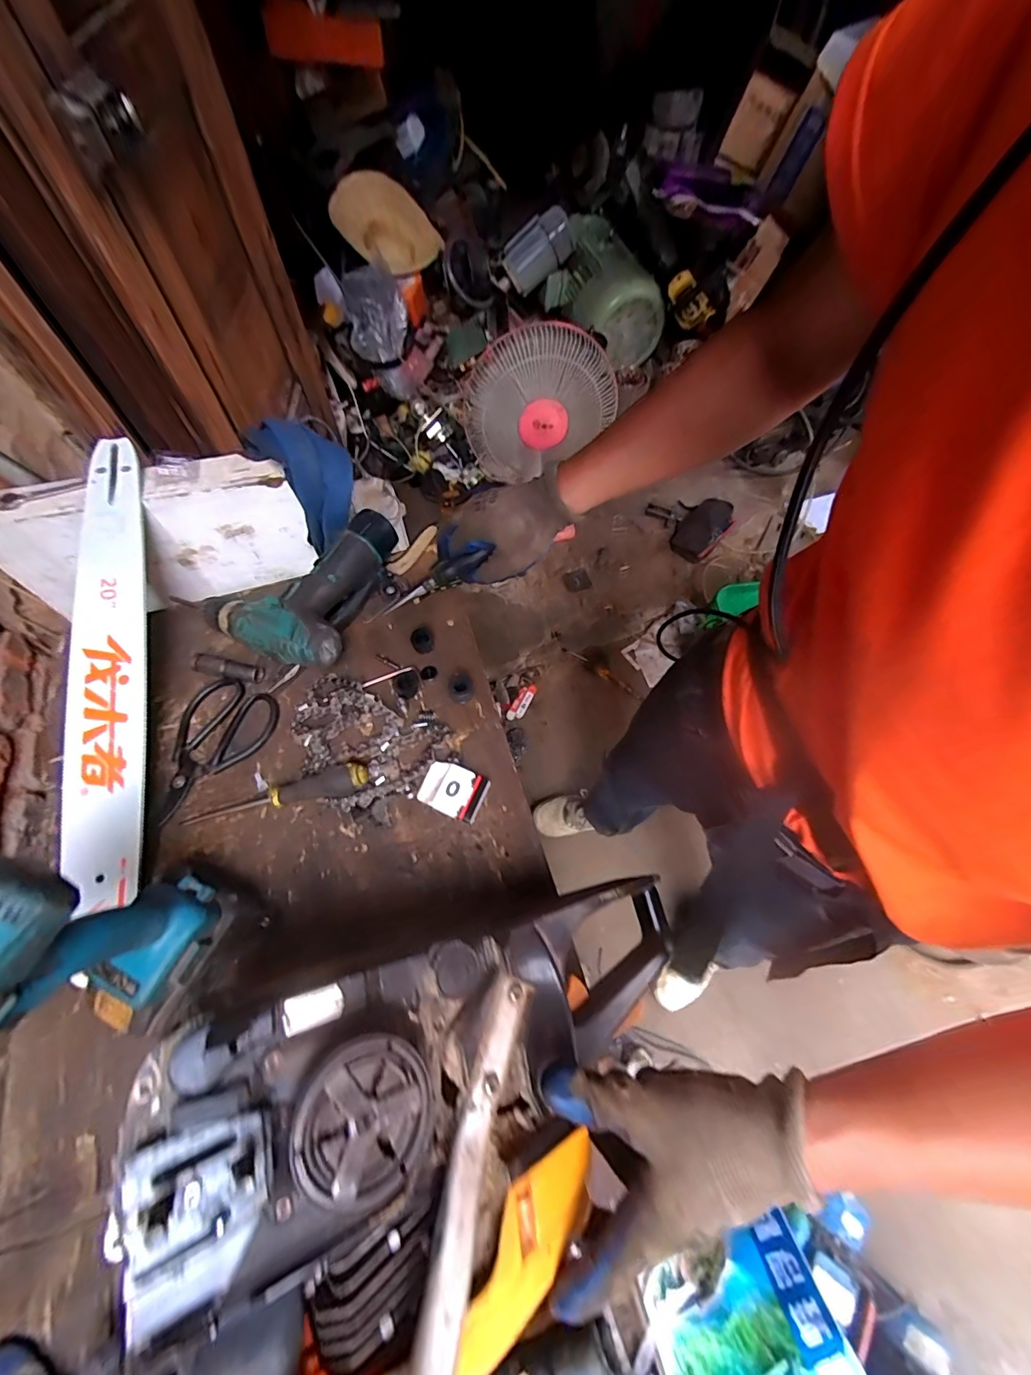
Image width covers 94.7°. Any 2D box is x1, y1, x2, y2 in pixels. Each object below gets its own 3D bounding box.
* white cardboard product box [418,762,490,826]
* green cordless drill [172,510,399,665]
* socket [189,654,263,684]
[{"bbox_3d":[-0.064,0.105,0.486,0.065,0.017,0.048,23,65,10],"label":"white cardboard product box"},{"bbox_3d":[-0.252,-0.119,0.550,0.172,0.086,0.188,16,64,7],"label":"green cordless drill"},{"bbox_3d":[-0.330,-0.023,0.536,0.084,0.022,0.022,13,64,5],"label":"socket"}]

